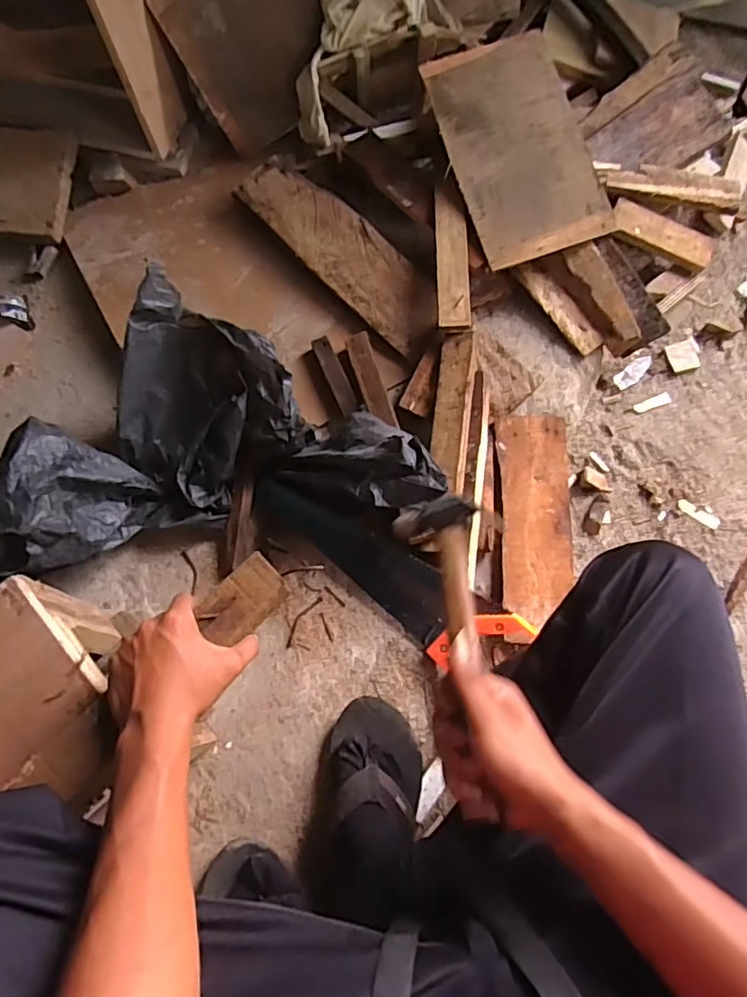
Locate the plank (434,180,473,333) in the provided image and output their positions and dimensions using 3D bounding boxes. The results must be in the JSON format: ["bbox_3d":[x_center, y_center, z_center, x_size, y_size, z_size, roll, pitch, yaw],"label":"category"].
[{"bbox_3d":[0.113,-0.350,0.844,0.046,0.013,0.239,-4,75,13],"label":"plank"}]

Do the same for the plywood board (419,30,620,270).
[{"bbox_3d":[0.212,-0.518,0.865,0.195,0.015,0.328,-18,86,-1],"label":"plywood board"}]

